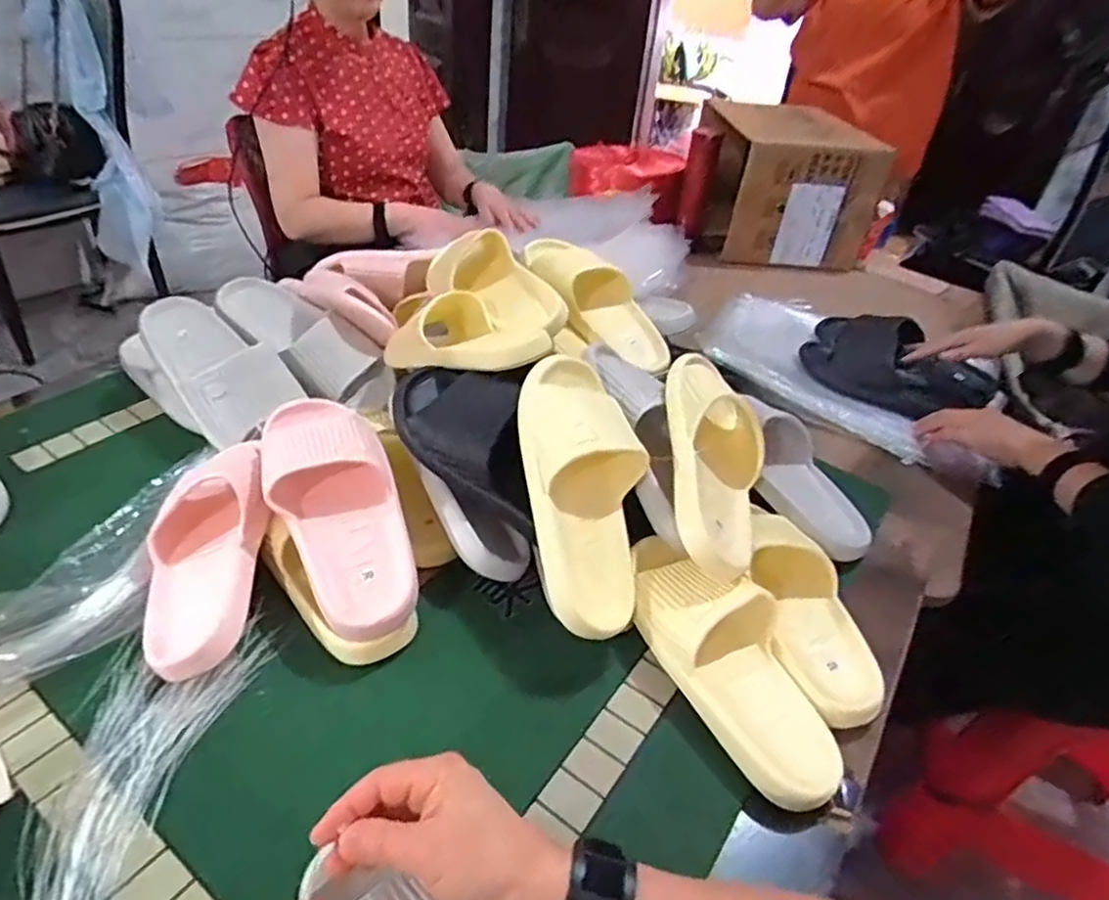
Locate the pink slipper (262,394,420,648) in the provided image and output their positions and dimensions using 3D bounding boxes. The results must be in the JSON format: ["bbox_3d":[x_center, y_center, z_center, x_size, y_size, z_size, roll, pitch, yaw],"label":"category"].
[{"bbox_3d":[-0.194,0.042,0.596,0.104,0.064,0.249,-16,63,-27],"label":"pink slipper"}]

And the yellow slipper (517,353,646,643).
[{"bbox_3d":[0.027,0.030,0.600,0.108,0.065,0.259,-1,70,-11],"label":"yellow slipper"}]

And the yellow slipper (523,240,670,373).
[{"bbox_3d":[0.053,-0.198,0.870,0.257,0.066,0.100,48,48,11],"label":"yellow slipper"}]

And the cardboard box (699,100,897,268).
[{"bbox_3d":[0.491,-0.569,1.428,0.329,0.256,0.356,6,37,-2],"label":"cardboard box"}]

